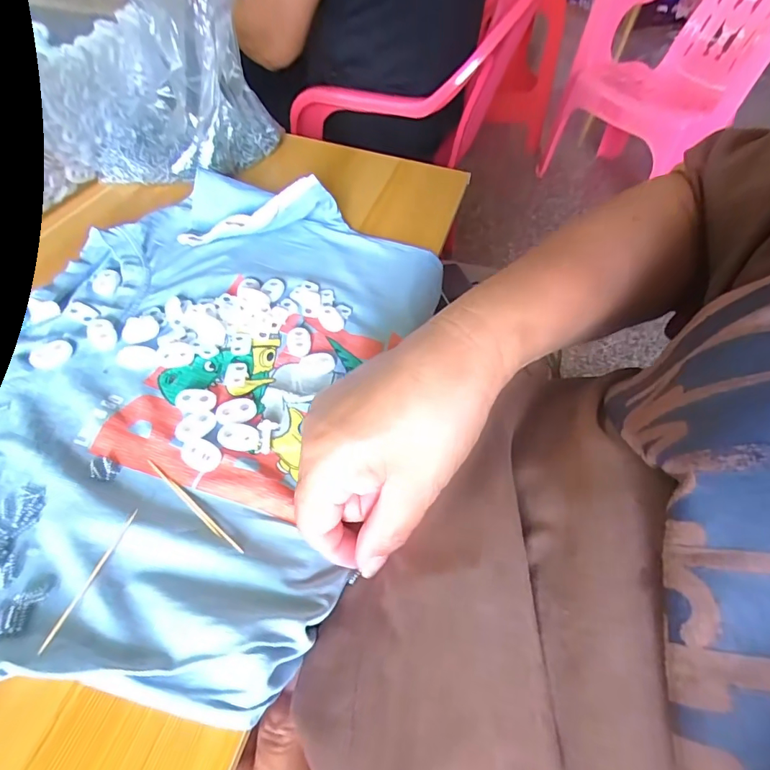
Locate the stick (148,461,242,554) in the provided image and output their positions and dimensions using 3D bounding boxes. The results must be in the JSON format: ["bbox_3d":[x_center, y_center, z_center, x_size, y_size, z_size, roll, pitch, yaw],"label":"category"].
[{"bbox_3d":[-0.097,0.060,0.231,0.074,0.005,0.004,35,57,20],"label":"stick"}]

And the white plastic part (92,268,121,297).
[{"bbox_3d":[-0.201,-0.074,0.329,0.017,0.004,0.024,10,52,3],"label":"white plastic part"}]

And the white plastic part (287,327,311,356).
[{"bbox_3d":[-0.057,-0.030,0.303,0.015,0.006,0.025,-5,53,-9],"label":"white plastic part"}]

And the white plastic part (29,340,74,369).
[{"bbox_3d":[-0.205,-0.019,0.281,0.023,0.008,0.017,-24,58,-22],"label":"white plastic part"}]

